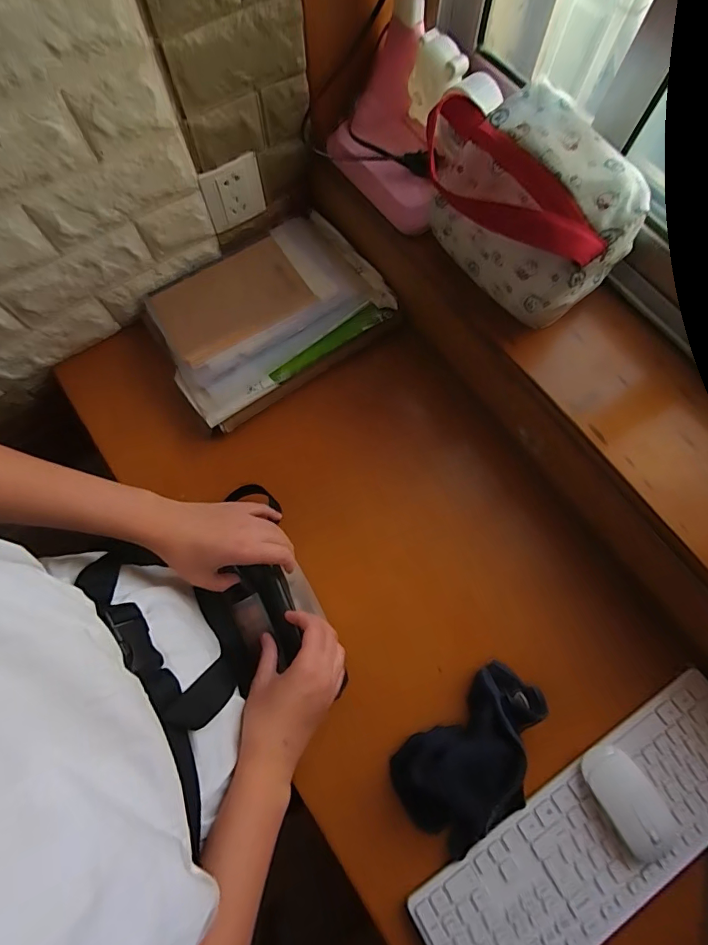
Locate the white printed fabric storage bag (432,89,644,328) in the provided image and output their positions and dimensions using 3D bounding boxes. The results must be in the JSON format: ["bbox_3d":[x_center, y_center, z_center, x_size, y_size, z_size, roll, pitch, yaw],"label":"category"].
[{"bbox_3d":[0.182,-0.300,0.482,0.146,0.117,0.243,-38,77,-10],"label":"white printed fabric storage bag"}]

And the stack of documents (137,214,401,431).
[{"bbox_3d":[-0.131,-0.248,0.671,0.333,0.058,0.243,-35,76,-9],"label":"stack of documents"}]

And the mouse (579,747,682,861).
[{"bbox_3d":[0.306,0.363,0.478,0.063,0.028,0.102,-31,76,-8],"label":"mouse"}]

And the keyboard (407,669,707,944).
[{"bbox_3d":[0.279,0.408,0.488,0.438,0.023,0.130,-32,76,-8],"label":"keyboard"}]

